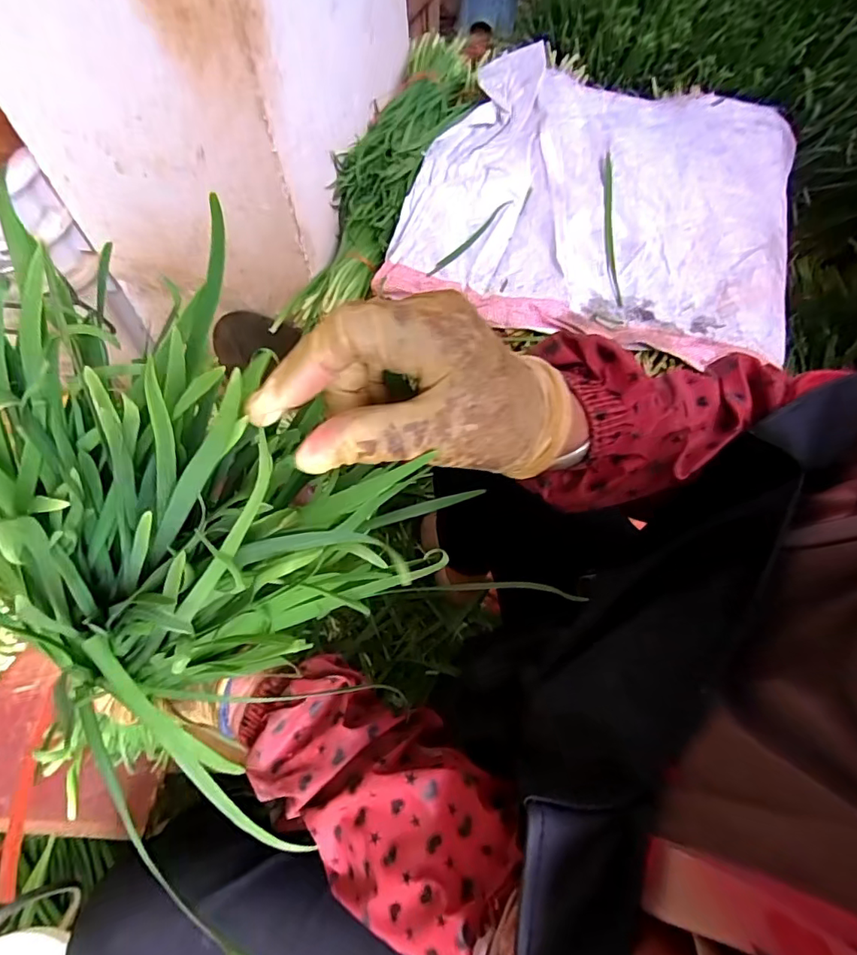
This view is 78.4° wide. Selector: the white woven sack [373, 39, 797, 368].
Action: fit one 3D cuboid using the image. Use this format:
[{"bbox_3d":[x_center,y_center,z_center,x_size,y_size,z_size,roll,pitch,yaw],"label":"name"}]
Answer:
[{"bbox_3d":[0.267,-0.443,0.814,0.562,0.107,0.559,12,60,10],"label":"white woven sack"}]

